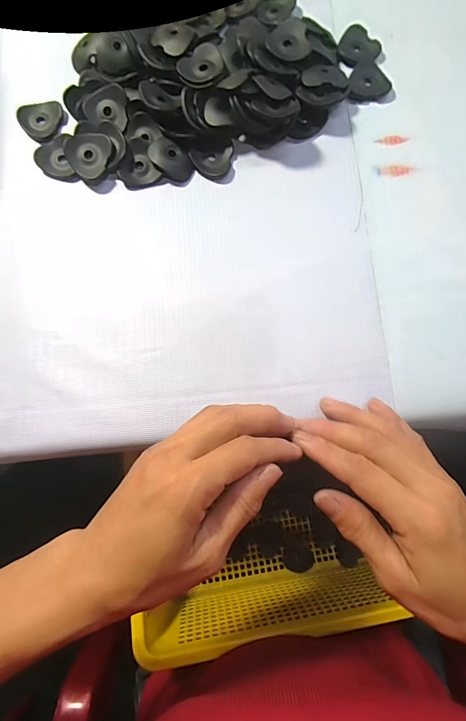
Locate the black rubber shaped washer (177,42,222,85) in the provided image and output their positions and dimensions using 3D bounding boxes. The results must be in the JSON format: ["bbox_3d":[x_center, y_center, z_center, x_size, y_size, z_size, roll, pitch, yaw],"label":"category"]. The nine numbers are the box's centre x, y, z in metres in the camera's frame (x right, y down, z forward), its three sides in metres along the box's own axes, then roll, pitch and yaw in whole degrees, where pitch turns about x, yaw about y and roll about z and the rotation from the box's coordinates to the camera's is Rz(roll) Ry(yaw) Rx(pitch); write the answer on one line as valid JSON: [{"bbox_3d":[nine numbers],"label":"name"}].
[{"bbox_3d":[-0.026,-0.228,0.273,0.035,0.004,0.030,-35,81,-6],"label":"black rubber shaped washer"}]

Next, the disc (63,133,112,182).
[{"bbox_3d":[-0.110,-0.159,0.273,0.035,0.005,0.034,0,90,-1],"label":"disc"}]

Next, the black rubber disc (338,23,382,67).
[{"bbox_3d":[0.105,-0.264,0.295,0.035,0.004,0.035,0,79,1],"label":"black rubber disc"}]

